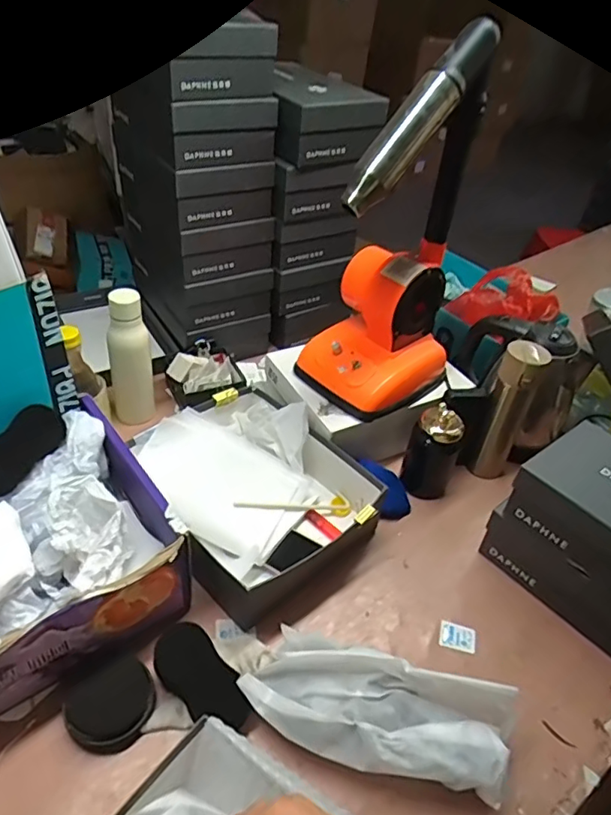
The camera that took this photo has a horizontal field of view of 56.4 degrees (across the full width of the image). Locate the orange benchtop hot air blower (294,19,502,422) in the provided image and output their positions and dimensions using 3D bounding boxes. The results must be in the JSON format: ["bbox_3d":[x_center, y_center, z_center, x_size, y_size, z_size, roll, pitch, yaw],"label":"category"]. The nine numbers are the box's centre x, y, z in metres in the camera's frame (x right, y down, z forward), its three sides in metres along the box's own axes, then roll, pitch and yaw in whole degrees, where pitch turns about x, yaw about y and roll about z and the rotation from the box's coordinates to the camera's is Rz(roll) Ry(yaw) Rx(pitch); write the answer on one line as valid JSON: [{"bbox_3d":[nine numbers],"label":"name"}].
[{"bbox_3d":[0.123,-0.231,0.811,0.169,0.470,0.201,34,47,29],"label":"orange benchtop hot air blower"}]

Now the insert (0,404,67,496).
[{"bbox_3d":[-0.353,0.049,0.705,0.017,0.060,0.127,-11,33,35],"label":"insert"}]

